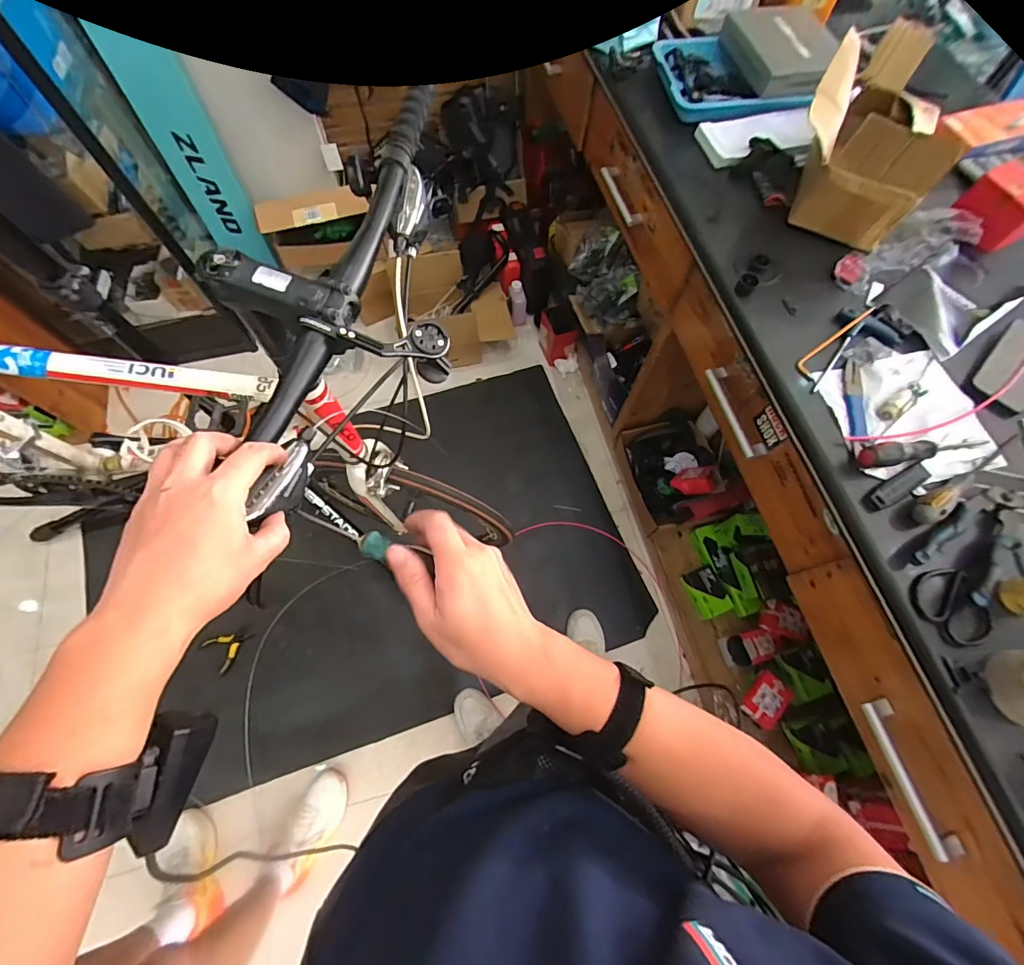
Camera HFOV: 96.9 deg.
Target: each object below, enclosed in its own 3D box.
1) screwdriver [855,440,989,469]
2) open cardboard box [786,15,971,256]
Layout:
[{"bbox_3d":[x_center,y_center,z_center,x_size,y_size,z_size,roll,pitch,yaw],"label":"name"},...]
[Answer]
[{"bbox_3d":[0.532,-0.041,0.595,0.135,0.039,0.028,-7,69,-5],"label":"screwdriver"},{"bbox_3d":[0.561,-0.555,0.728,0.194,0.149,0.271,21,69,6],"label":"open cardboard box"}]

